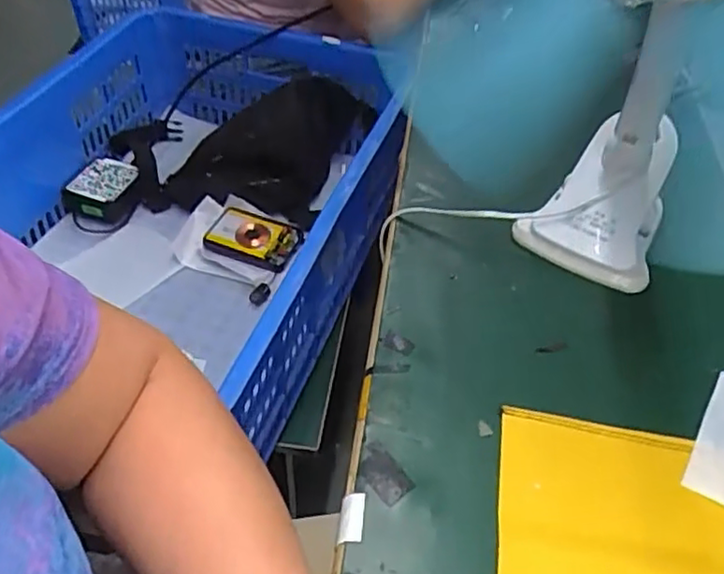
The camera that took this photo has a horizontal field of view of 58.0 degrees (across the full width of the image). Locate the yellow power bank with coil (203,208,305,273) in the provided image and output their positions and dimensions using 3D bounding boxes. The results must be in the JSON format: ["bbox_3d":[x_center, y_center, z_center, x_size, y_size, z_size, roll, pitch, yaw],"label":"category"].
[{"bbox_3d":[-0.131,-0.060,0.783,0.115,0.016,0.067,19,48,15],"label":"yellow power bank with coil"}]

